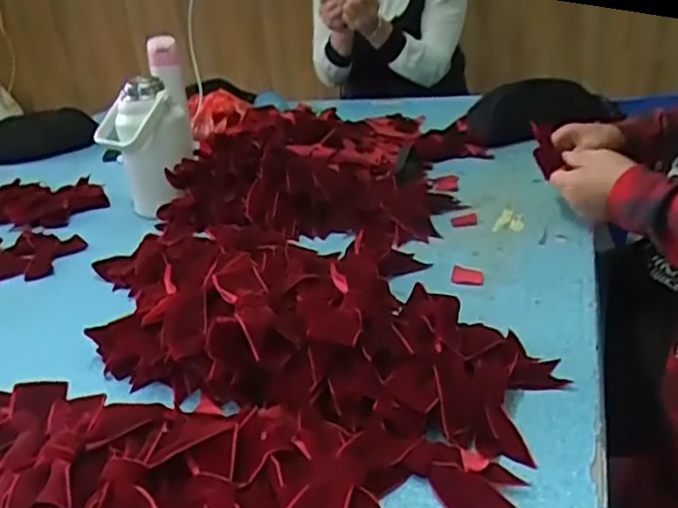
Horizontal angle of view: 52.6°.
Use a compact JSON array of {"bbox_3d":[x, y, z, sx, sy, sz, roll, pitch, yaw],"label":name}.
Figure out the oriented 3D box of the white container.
[{"bbox_3d":[-0.281,-0.160,1.024,0.105,0.184,0.109,-24,29,-34],"label":"white container"}]

